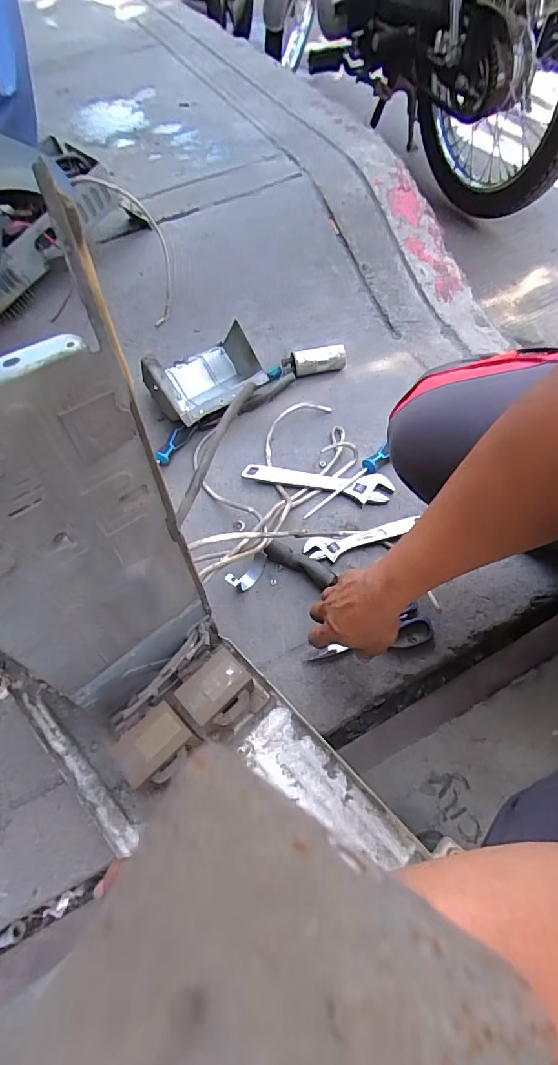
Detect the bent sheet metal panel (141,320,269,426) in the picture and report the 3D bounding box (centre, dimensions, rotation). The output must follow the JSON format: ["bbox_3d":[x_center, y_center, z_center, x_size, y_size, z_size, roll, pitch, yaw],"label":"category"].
[{"bbox_3d":[-0.131,-0.277,0.812,0.183,0.115,0.142,-36,92,-17],"label":"bent sheet metal panel"}]

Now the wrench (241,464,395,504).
[{"bbox_3d":[0.063,-0.081,0.745,0.243,0.017,0.044,4,62,9],"label":"wrench"}]

